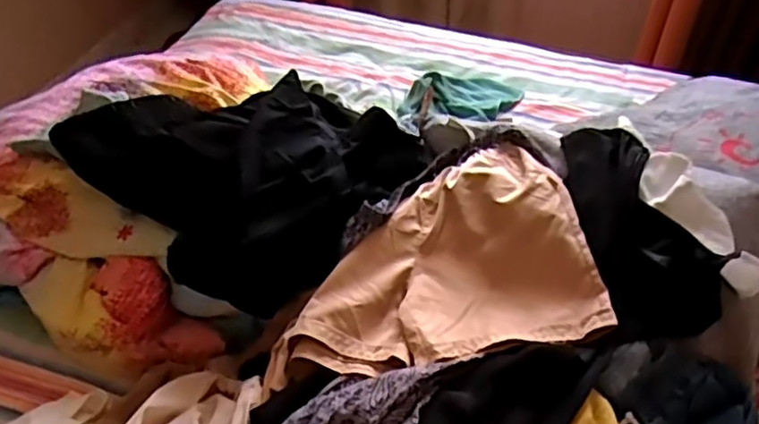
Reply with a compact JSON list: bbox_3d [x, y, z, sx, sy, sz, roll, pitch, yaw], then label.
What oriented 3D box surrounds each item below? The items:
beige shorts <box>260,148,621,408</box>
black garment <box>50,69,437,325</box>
[{"bbox_3d":[0.052,0.061,0.834,0.387,0.101,0.296,-6,45,-8],"label":"beige shorts"},{"bbox_3d":[-0.188,-0.058,0.955,0.361,0.193,0.346,31,51,27],"label":"black garment"}]

